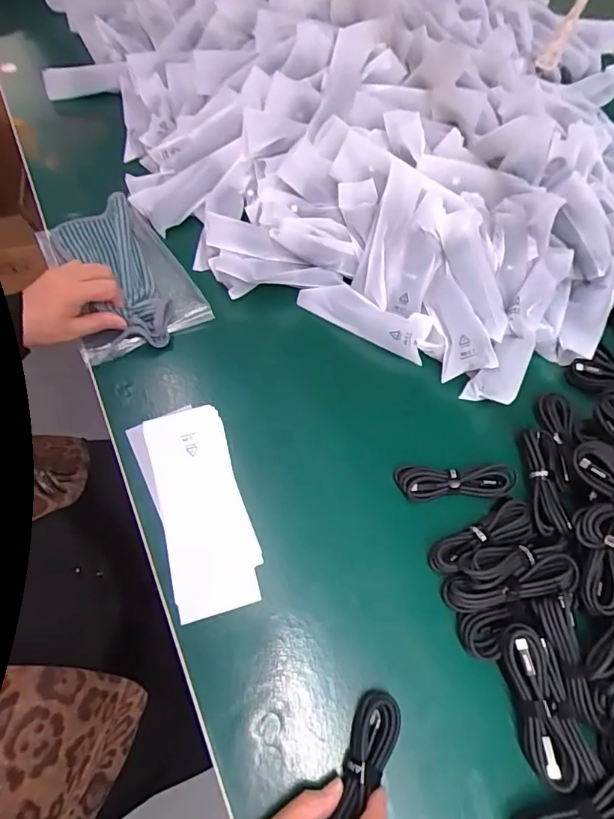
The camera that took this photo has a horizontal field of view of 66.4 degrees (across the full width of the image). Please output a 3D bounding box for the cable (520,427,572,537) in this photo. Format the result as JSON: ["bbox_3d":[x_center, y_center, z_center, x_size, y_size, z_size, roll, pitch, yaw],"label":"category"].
[{"bbox_3d":[0.231,0.069,0.457,0.028,0.017,0.103,5,63,-1],"label":"cable"}]

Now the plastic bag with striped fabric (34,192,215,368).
[{"bbox_3d":[-0.215,-0.156,0.543,0.141,0.031,0.204,-25,68,-15],"label":"plastic bag with striped fabric"}]

